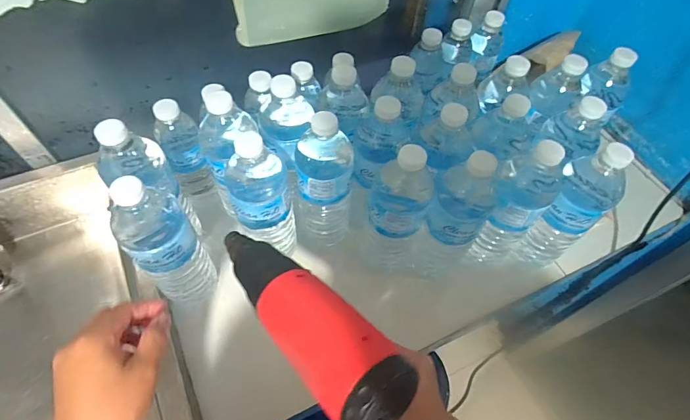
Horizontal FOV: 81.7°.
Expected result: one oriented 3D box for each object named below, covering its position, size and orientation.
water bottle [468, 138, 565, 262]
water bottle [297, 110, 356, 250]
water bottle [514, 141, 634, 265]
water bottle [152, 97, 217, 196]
[{"bbox_3d":[0.220,0.009,0.548,0.072,0.249,0.057,37,62,19],"label":"water bottle"},{"bbox_3d":[-0.025,-0.030,0.555,0.083,0.230,0.059,-3,57,-6],"label":"water bottle"},{"bbox_3d":[0.307,0.002,0.550,0.076,0.241,0.065,40,63,20],"label":"water bottle"},{"bbox_3d":[-0.236,-0.089,0.591,0.058,0.167,0.058,-23,61,-17],"label":"water bottle"}]

